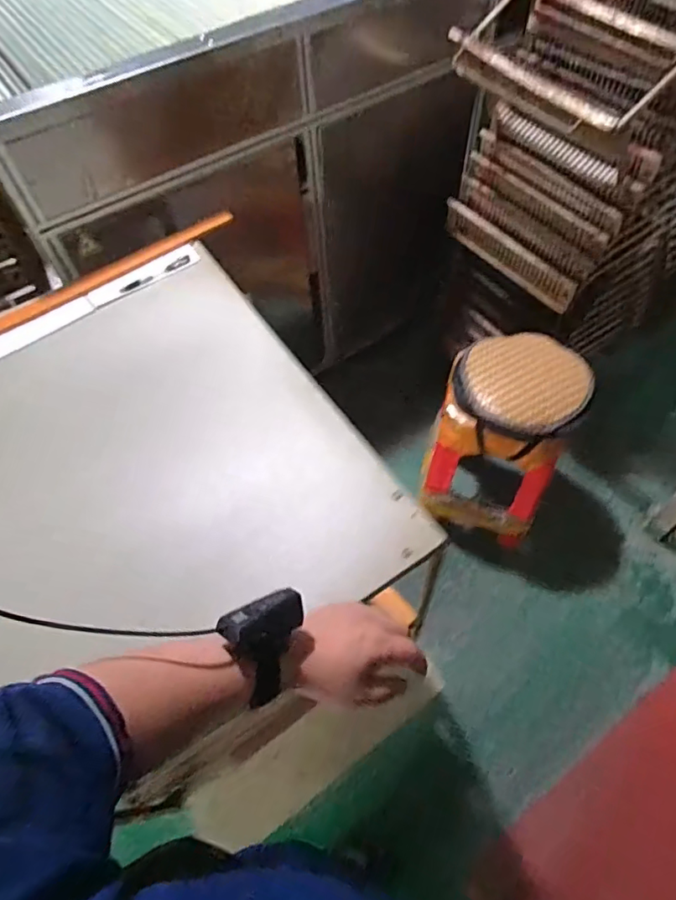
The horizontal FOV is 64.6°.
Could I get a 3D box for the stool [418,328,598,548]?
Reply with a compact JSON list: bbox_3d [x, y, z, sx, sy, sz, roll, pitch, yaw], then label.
[{"bbox_3d":[0.400,-0.026,1.327,0.300,0.430,0.300,21,61,13],"label":"stool"}]

